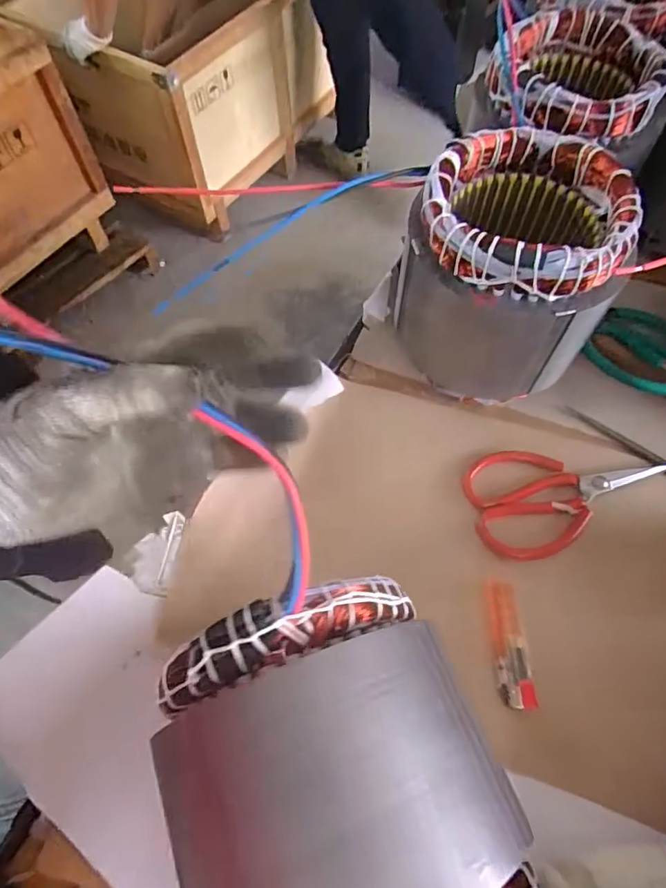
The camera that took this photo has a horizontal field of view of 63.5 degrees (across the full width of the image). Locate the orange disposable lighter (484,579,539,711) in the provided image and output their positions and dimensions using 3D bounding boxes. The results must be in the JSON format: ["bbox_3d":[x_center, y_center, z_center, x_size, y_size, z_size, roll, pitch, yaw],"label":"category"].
[{"bbox_3d":[0.120,0.134,0.367,0.023,0.014,0.084,-2,62,1],"label":"orange disposable lighter"}]

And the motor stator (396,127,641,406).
[{"bbox_3d":[0.133,-0.133,0.412,0.142,0.142,0.140,21,65,12],"label":"motor stator"}]

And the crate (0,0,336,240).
[{"bbox_3d":[-0.378,-1.052,1.543,0.496,0.432,0.672,23,65,13],"label":"crate"}]

